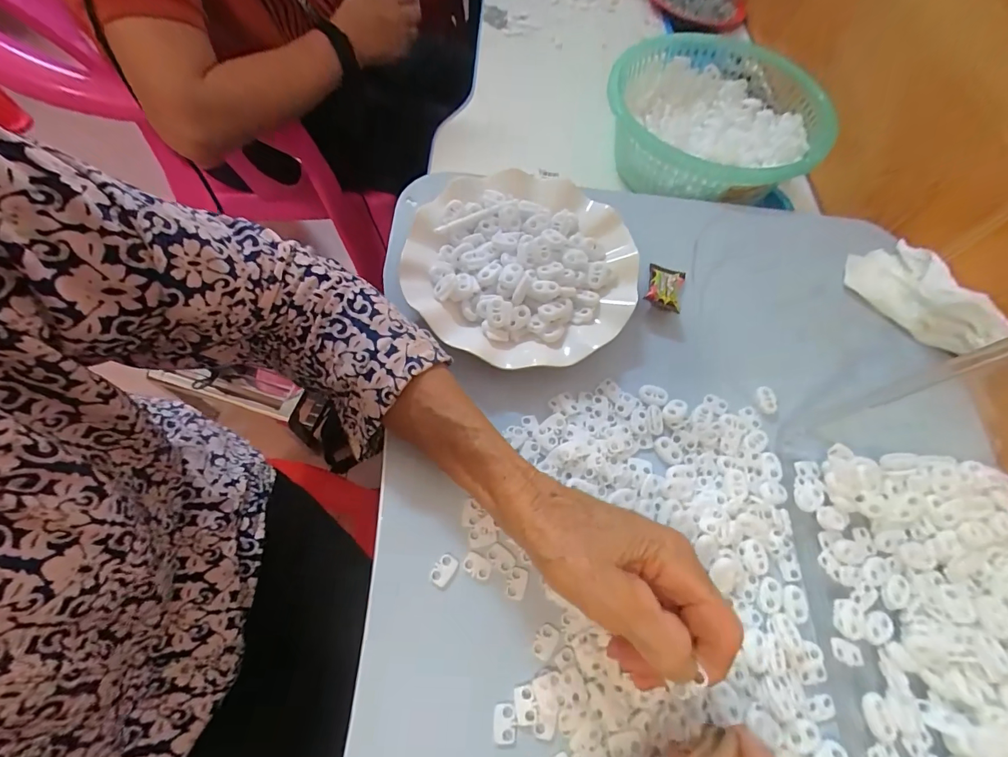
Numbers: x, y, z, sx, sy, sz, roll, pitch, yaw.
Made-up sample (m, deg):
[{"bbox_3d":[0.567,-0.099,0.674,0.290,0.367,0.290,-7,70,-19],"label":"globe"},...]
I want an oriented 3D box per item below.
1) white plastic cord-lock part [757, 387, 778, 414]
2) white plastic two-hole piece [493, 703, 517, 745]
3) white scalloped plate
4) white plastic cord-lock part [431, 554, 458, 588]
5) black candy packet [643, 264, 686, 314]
[{"bbox_3d":[0.206,0.016,0.338,0.012,0.004,0.022,1,65,-3],"label":"white plastic cord-lock part"},{"bbox_3d":[0.000,0.190,0.238,0.012,0.004,0.018,3,65,-2],"label":"white plastic two-hole piece"},{"bbox_3d":[0.015,-0.092,0.349,0.178,0.024,0.179,1,65,-3],"label":"white scalloped plate"},{"bbox_3d":[-0.037,0.119,0.270,0.012,0.004,0.018,28,66,9],"label":"white plastic cord-lock part"},{"bbox_3d":[0.136,-0.076,0.367,0.031,0.021,0.048,19,65,5],"label":"black candy packet"}]

